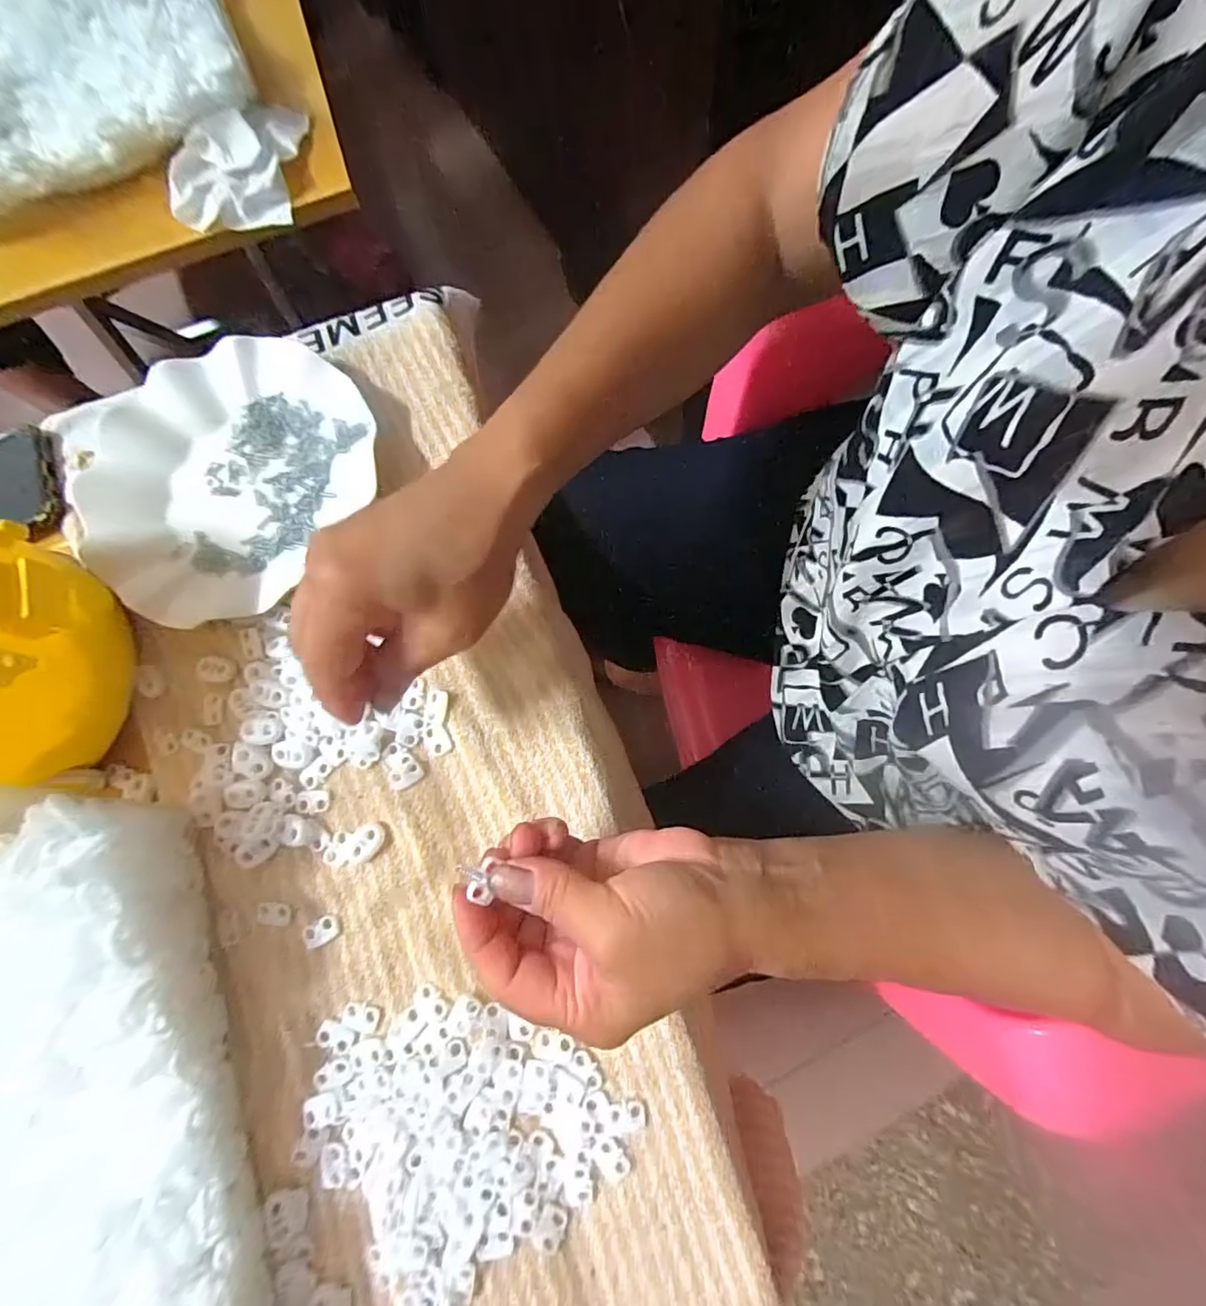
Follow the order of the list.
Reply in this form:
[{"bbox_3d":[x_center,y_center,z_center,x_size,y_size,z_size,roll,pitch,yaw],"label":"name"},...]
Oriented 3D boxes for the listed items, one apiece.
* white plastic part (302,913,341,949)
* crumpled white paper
[{"bbox_3d":[-0.150,0.148,0.291,0.020,0.004,0.013,-34,77,-3],"label":"white plastic part"},{"bbox_3d":[-0.276,-0.369,0.410,0.089,0.025,0.107,0,77,5],"label":"crumpled white paper"}]

